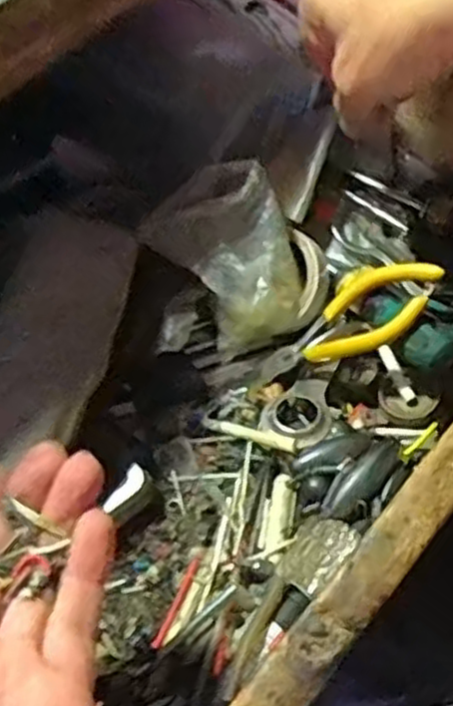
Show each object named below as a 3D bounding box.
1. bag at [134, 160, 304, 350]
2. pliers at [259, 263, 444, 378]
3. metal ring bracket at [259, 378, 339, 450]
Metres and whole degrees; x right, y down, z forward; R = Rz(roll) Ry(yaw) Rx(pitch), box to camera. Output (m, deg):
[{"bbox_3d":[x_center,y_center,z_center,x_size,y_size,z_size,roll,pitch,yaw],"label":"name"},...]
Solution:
[{"bbox_3d":[0.006,-0.052,0.401,0.072,0.059,0.066,36,67,21],"label":"bag"},{"bbox_3d":[0.064,-0.015,0.389,0.104,0.009,0.042,-32,57,23],"label":"pliers"},{"bbox_3d":[0.041,0.031,0.396,0.035,0.023,0.044,37,68,22],"label":"metal ring bracket"}]

